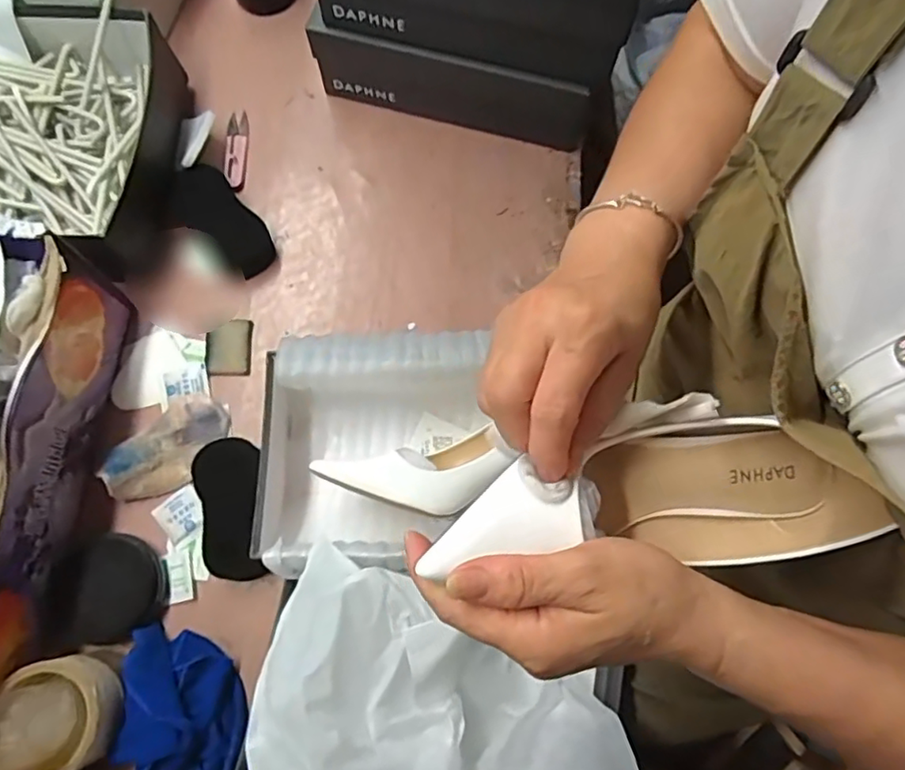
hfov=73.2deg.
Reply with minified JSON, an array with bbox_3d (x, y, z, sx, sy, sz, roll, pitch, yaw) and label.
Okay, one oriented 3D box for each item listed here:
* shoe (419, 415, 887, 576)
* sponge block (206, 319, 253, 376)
[{"bbox_3d":[0.109,0.056,0.304,0.239,0.066,0.067,-2,74,-15],"label":"shoe"},{"bbox_3d":[-0.234,-0.039,0.637,0.047,0.010,0.059,0,74,-2],"label":"sponge block"}]

